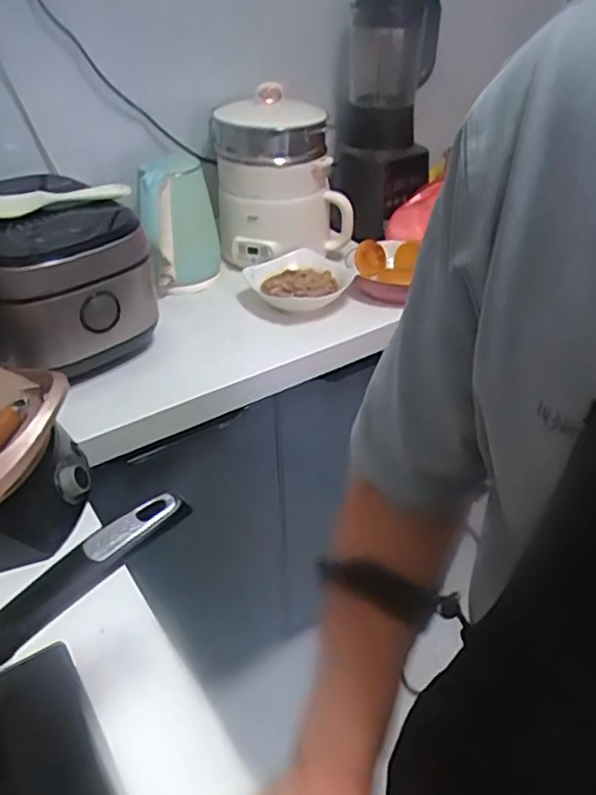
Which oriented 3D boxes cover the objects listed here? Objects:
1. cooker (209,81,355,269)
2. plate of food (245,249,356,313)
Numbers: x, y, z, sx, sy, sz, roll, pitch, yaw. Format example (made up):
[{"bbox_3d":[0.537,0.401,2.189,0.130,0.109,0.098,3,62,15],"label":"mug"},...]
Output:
[{"bbox_3d":[-0.032,-0.419,1.200,0.248,0.261,0.234,-6,36,-8],"label":"cooker"},{"bbox_3d":[0.006,-0.210,1.132,0.188,0.059,0.153,7,36,10],"label":"plate of food"}]

